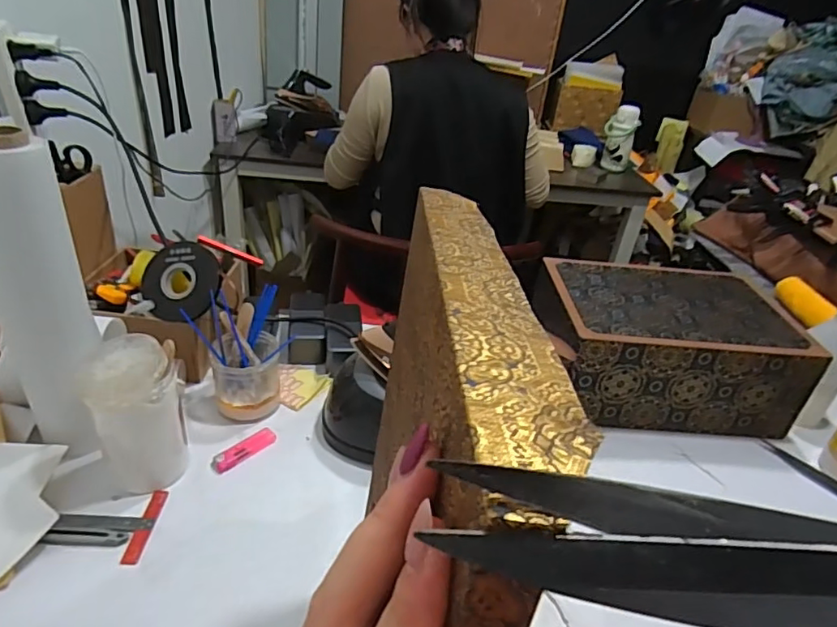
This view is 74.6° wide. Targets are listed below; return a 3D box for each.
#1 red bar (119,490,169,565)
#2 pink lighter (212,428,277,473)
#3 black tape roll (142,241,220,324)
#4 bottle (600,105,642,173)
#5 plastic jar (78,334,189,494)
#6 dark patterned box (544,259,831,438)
[{"bbox_3d":[-0.275,0.213,0.555,0.016,0.004,0.087,4,32,-5],"label":"red bar"},{"bbox_3d":[-0.205,0.160,0.650,0.030,0.008,0.082,27,37,29],"label":"pink lighter"},{"bbox_3d":[-0.304,-0.042,0.704,0.092,0.101,0.015,15,-9,0],"label":"black tape roll"},{"bbox_3d":[0.638,-0.556,1.747,0.098,0.186,0.080,12,32,8],"label":"bottle"},{"bbox_3d":[-0.290,0.108,0.572,0.086,0.161,0.073,-10,36,-26],"label":"plastic jar"},{"bbox_3d":[0.352,0.040,0.803,0.319,0.137,0.219,4,32,-4],"label":"dark patterned box"}]

